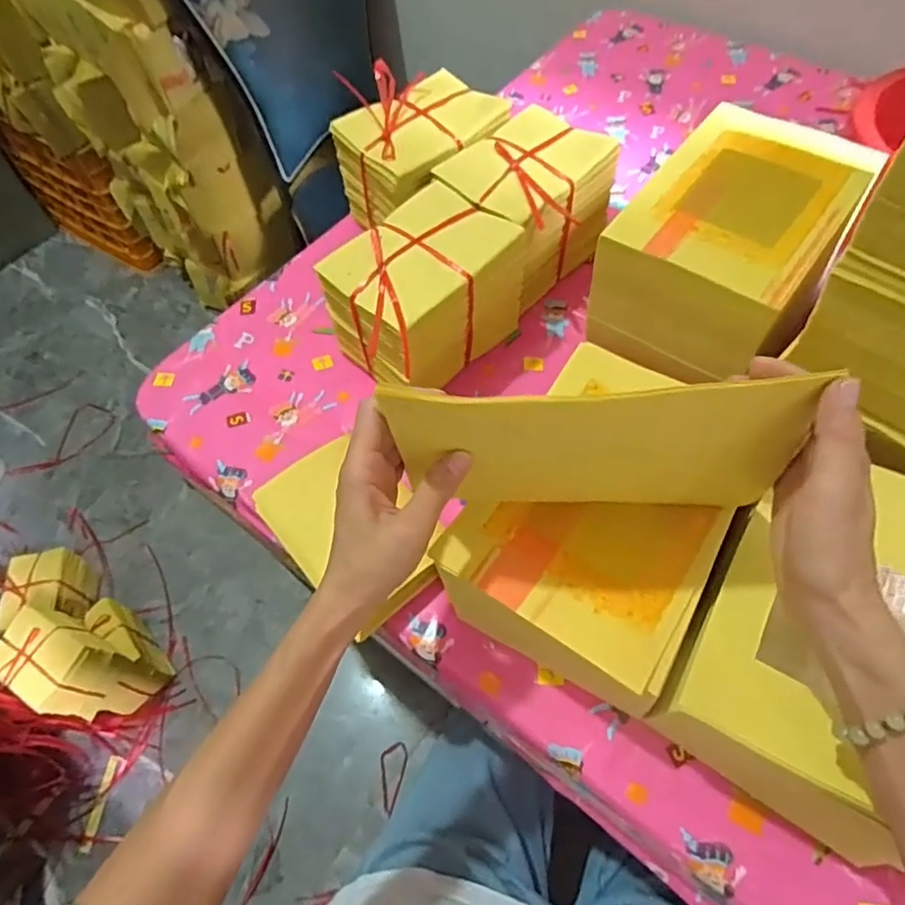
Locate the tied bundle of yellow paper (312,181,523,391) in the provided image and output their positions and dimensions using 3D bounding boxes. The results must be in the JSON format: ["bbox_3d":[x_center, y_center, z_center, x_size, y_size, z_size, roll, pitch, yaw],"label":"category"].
[{"bbox_3d":[-0.026,-0.152,0.598,0.119,0.126,0.179,35,67,21],"label":"tied bundle of yellow paper"}]

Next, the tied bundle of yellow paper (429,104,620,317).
[{"bbox_3d":[0.076,-0.267,0.660,0.132,0.125,0.154,33,67,21],"label":"tied bundle of yellow paper"}]

